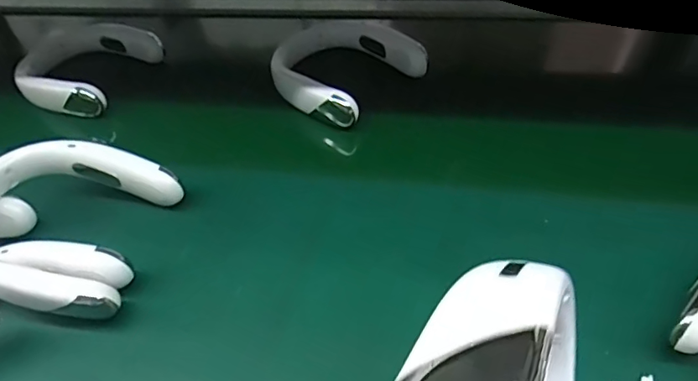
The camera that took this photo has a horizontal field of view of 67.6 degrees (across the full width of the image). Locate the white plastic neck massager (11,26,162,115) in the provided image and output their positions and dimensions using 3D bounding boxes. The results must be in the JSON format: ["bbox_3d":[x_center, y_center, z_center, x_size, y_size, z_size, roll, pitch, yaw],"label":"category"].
[{"bbox_3d":[-0.438,-0.203,0.857,0.192,0.045,0.199,-4,46,4],"label":"white plastic neck massager"}]

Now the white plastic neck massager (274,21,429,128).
[{"bbox_3d":[-0.017,-0.181,0.793,0.178,0.085,0.203,-35,52,-24],"label":"white plastic neck massager"}]

